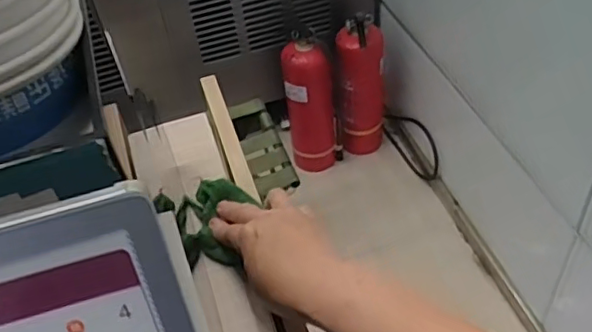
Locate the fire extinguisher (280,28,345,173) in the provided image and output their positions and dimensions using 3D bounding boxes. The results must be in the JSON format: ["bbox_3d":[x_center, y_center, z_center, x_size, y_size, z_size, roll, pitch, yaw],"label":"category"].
[{"bbox_3d":[0.044,-0.153,1.604,0.129,0.392,0.121,-12,45,-4],"label":"fire extinguisher"}]

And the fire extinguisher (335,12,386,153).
[{"bbox_3d":[0.180,-0.225,1.641,0.121,0.404,0.137,-1,46,6],"label":"fire extinguisher"}]

